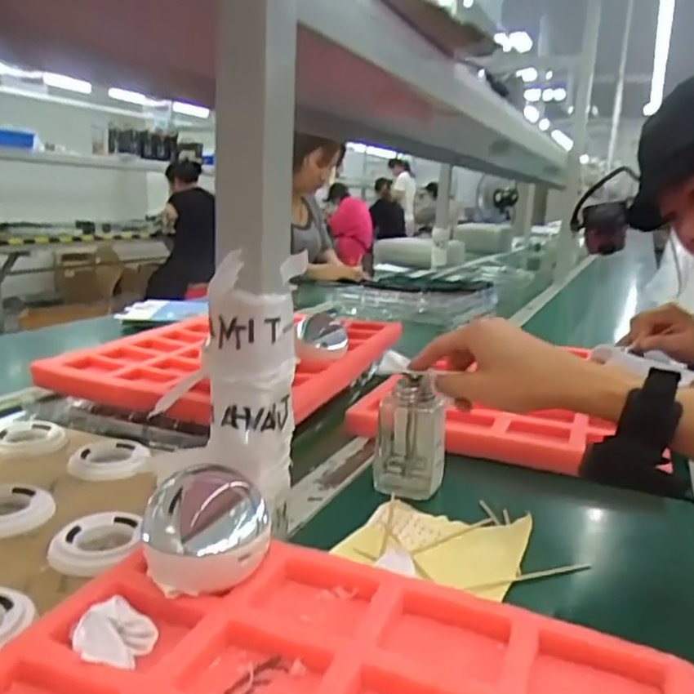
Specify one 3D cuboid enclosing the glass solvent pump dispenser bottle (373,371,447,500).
[{"bbox_3d":[0.059,0.076,0.600,0.061,0.108,0.058,3,12,4],"label":"glass solvent pump dispenser bottle"}]

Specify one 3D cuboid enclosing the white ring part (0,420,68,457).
[{"bbox_3d":[-0.318,0.090,0.637,0.065,0.015,0.062,5,13,12],"label":"white ring part"}]

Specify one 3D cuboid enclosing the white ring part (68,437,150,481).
[{"bbox_3d":[-0.220,0.103,0.602,0.068,0.011,0.071,-1,13,-12],"label":"white ring part"}]

